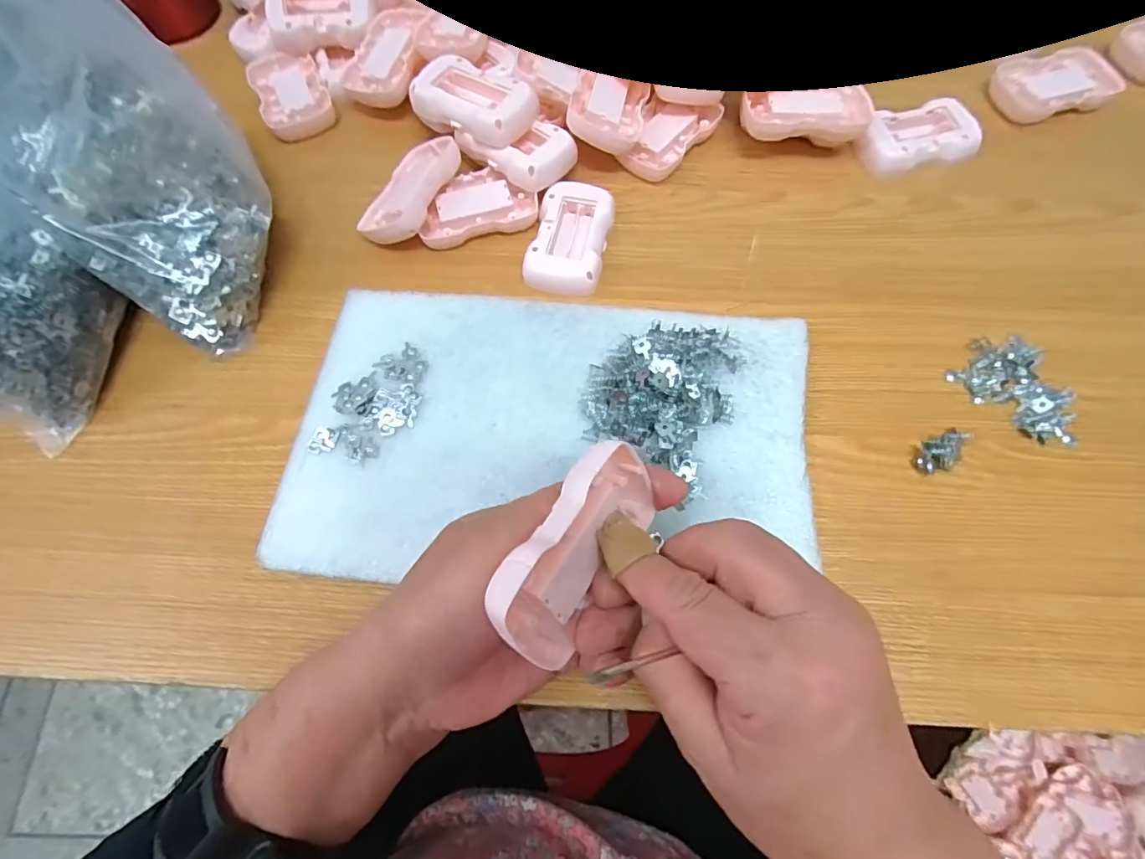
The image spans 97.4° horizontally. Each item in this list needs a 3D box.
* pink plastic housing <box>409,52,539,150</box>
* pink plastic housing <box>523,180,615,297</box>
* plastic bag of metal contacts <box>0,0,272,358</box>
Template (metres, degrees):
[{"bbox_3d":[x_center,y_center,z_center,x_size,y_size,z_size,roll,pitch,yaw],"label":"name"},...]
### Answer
[{"bbox_3d":[-0.071,-0.235,0.365,0.084,0.029,0.051,27,74,11],"label":"pink plastic housing"},{"bbox_3d":[-0.002,-0.133,0.354,0.050,0.017,0.088,11,70,6],"label":"pink plastic housing"},{"bbox_3d":[-0.255,-0.154,0.277,0.126,0.188,0.143,-41,73,-13],"label":"plastic bag of metal contacts"}]

